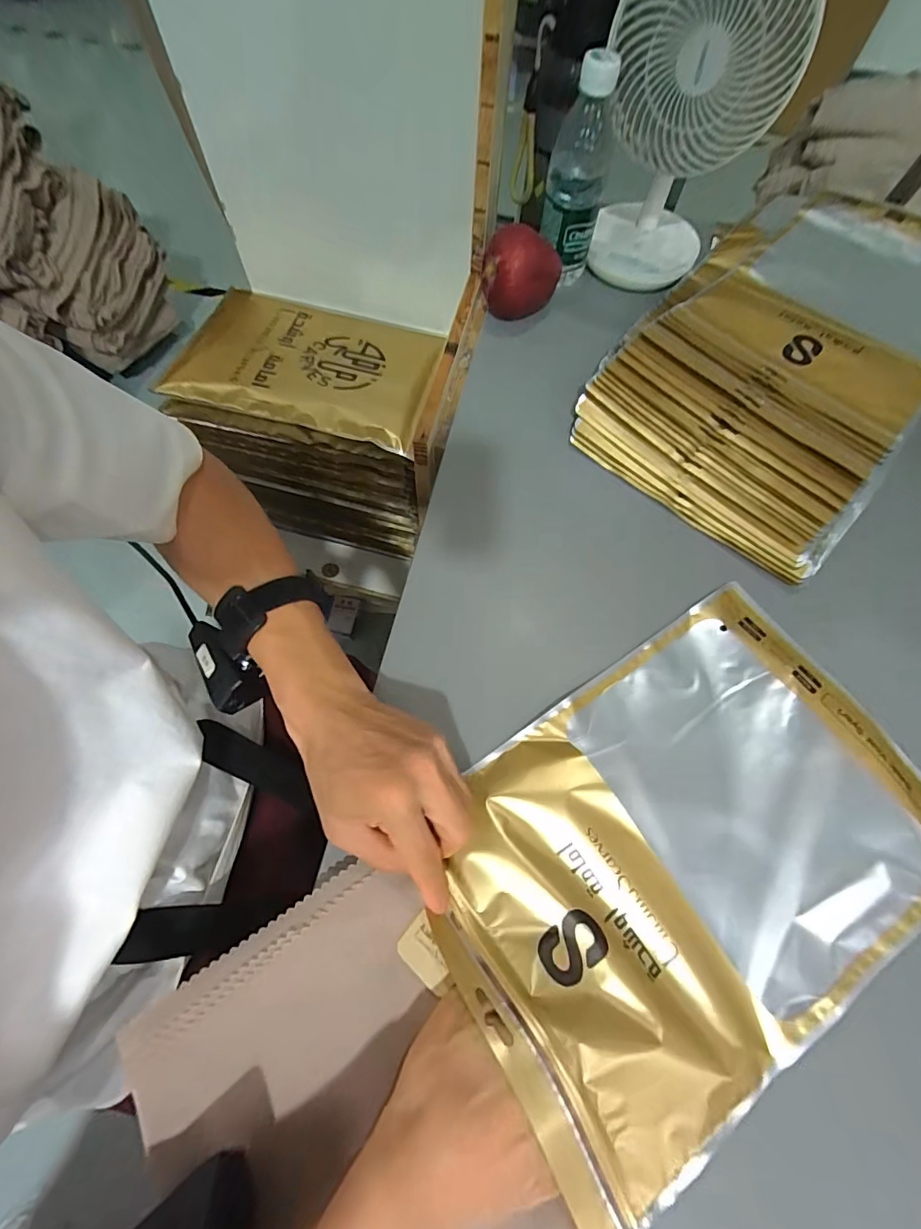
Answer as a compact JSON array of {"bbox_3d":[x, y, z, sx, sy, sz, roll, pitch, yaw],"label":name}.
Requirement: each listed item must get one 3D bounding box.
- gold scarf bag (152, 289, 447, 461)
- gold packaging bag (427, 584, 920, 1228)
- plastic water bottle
[{"bbox_3d":[-0.196,-0.340,0.624,0.338,0.046,0.238,12,68,3],"label":"gold scarf bag"},{"bbox_3d":[0.156,0.147,0.308,0.341,0.041,0.234,-30,72,-14],"label":"gold packaging bag"},{"bbox_3d":[0.120,-0.452,0.486,0.058,0.174,0.067,7,67,1],"label":"plastic water bottle"}]

